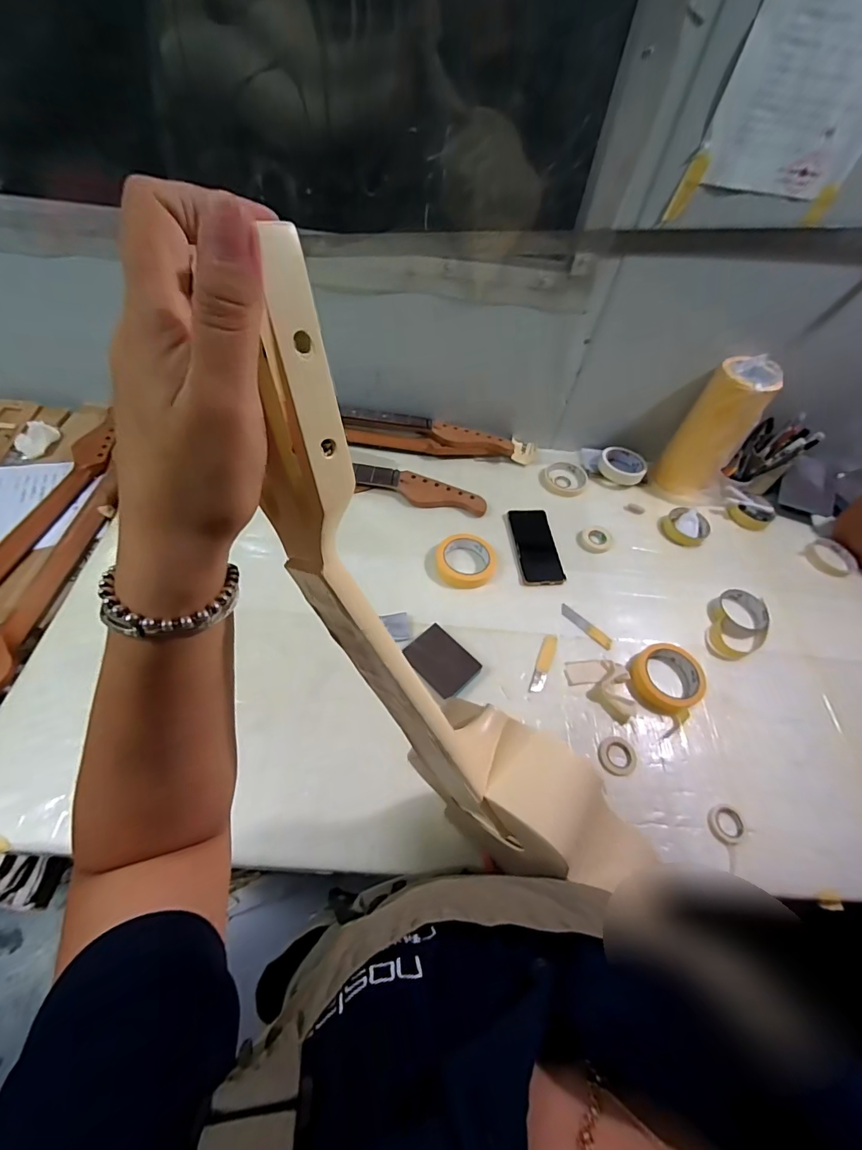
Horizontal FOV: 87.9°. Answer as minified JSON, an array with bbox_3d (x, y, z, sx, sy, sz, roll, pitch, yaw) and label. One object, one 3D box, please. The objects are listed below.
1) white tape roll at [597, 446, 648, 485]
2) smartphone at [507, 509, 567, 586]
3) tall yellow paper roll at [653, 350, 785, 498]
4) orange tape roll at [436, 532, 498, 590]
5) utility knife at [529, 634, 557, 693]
[{"bbox_3d":[0.404,-0.230,0.942,0.096,0.032,0.096,2,56,-4],"label":"white tape roll"},{"bbox_3d":[0.189,-0.054,0.806,0.076,0.012,0.162,-3,56,-7],"label":"smartphone"},{"bbox_3d":[0.541,-0.276,0.853,0.115,0.228,0.112,32,59,16],"label":"tall yellow paper roll"},{"bbox_3d":[0.063,-0.026,0.765,0.102,0.025,0.092,-6,56,-9],"label":"orange tape roll"},{"bbox_3d":[0.172,0.133,0.681,0.021,0.004,0.102,22,57,10],"label":"utility knife"}]

